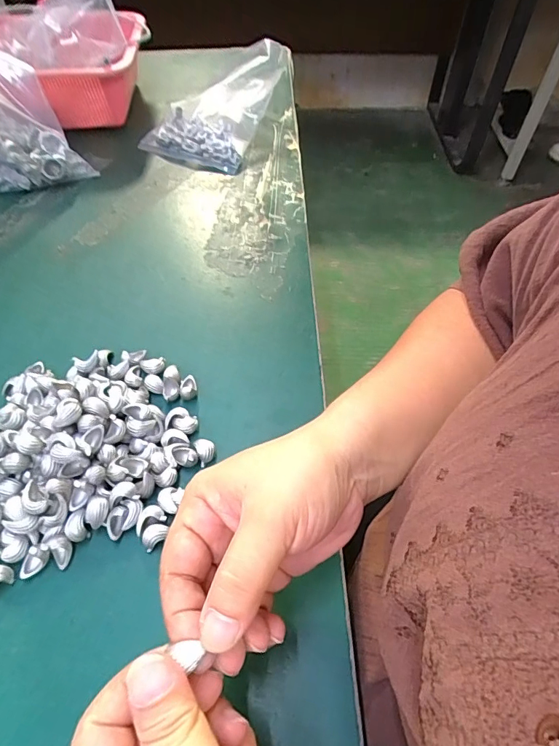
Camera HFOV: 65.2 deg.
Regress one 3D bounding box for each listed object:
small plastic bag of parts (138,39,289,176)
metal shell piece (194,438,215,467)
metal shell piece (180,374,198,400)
[{"bbox_3d":[-0.079,-0.340,0.546,0.135,0.081,0.174,21,57,16],"label":"small plastic bag of parts"},{"bbox_3d":[-0.051,0.054,0.303,0.012,0.008,0.017,-19,55,-13],"label":"metal shell piece"},{"bbox_3d":[-0.069,0.011,0.332,0.011,0.010,0.021,-7,54,-4],"label":"metal shell piece"}]

